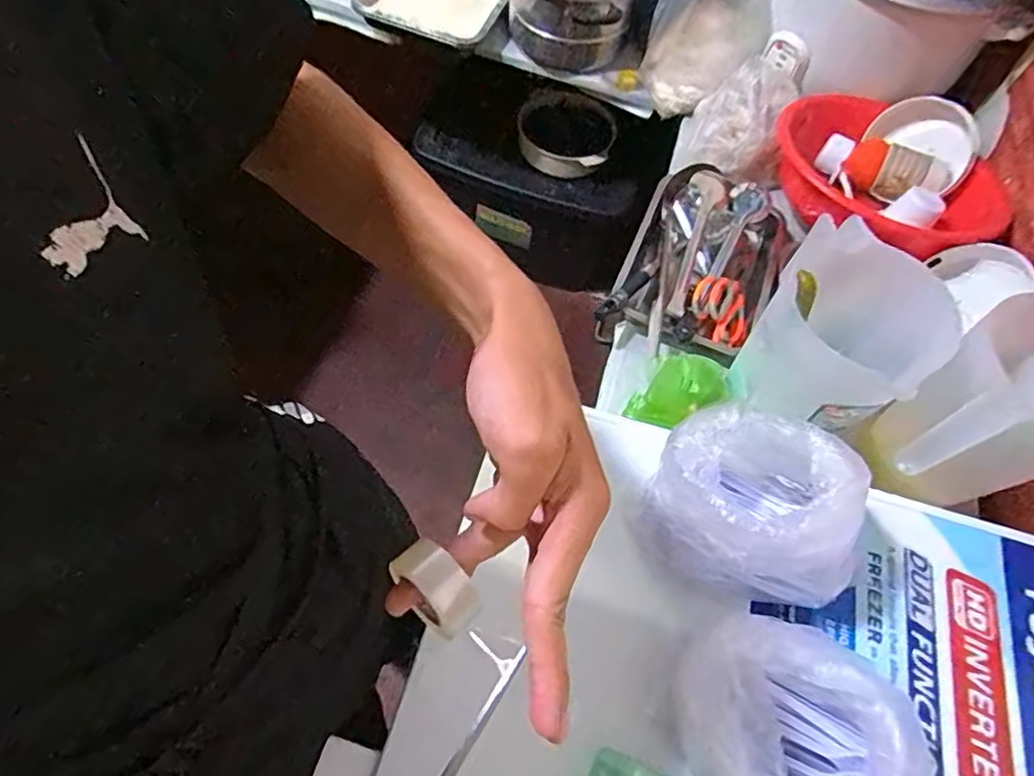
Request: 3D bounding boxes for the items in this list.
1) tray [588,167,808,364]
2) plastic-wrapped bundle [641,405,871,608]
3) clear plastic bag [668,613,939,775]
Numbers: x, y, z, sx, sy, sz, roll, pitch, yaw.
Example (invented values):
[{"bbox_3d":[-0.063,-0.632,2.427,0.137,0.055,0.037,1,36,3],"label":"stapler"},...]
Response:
[{"bbox_3d":[0.279,-0.186,0.908,0.203,0.129,0.330,25,61,7],"label":"tray"},{"bbox_3d":[0.199,0.099,0.540,0.157,0.134,0.140,11,60,0],"label":"plastic-wrapped bundle"},{"bbox_3d":[0.208,0.264,0.467,0.146,0.081,0.179,-35,70,-22],"label":"clear plastic bag"}]

